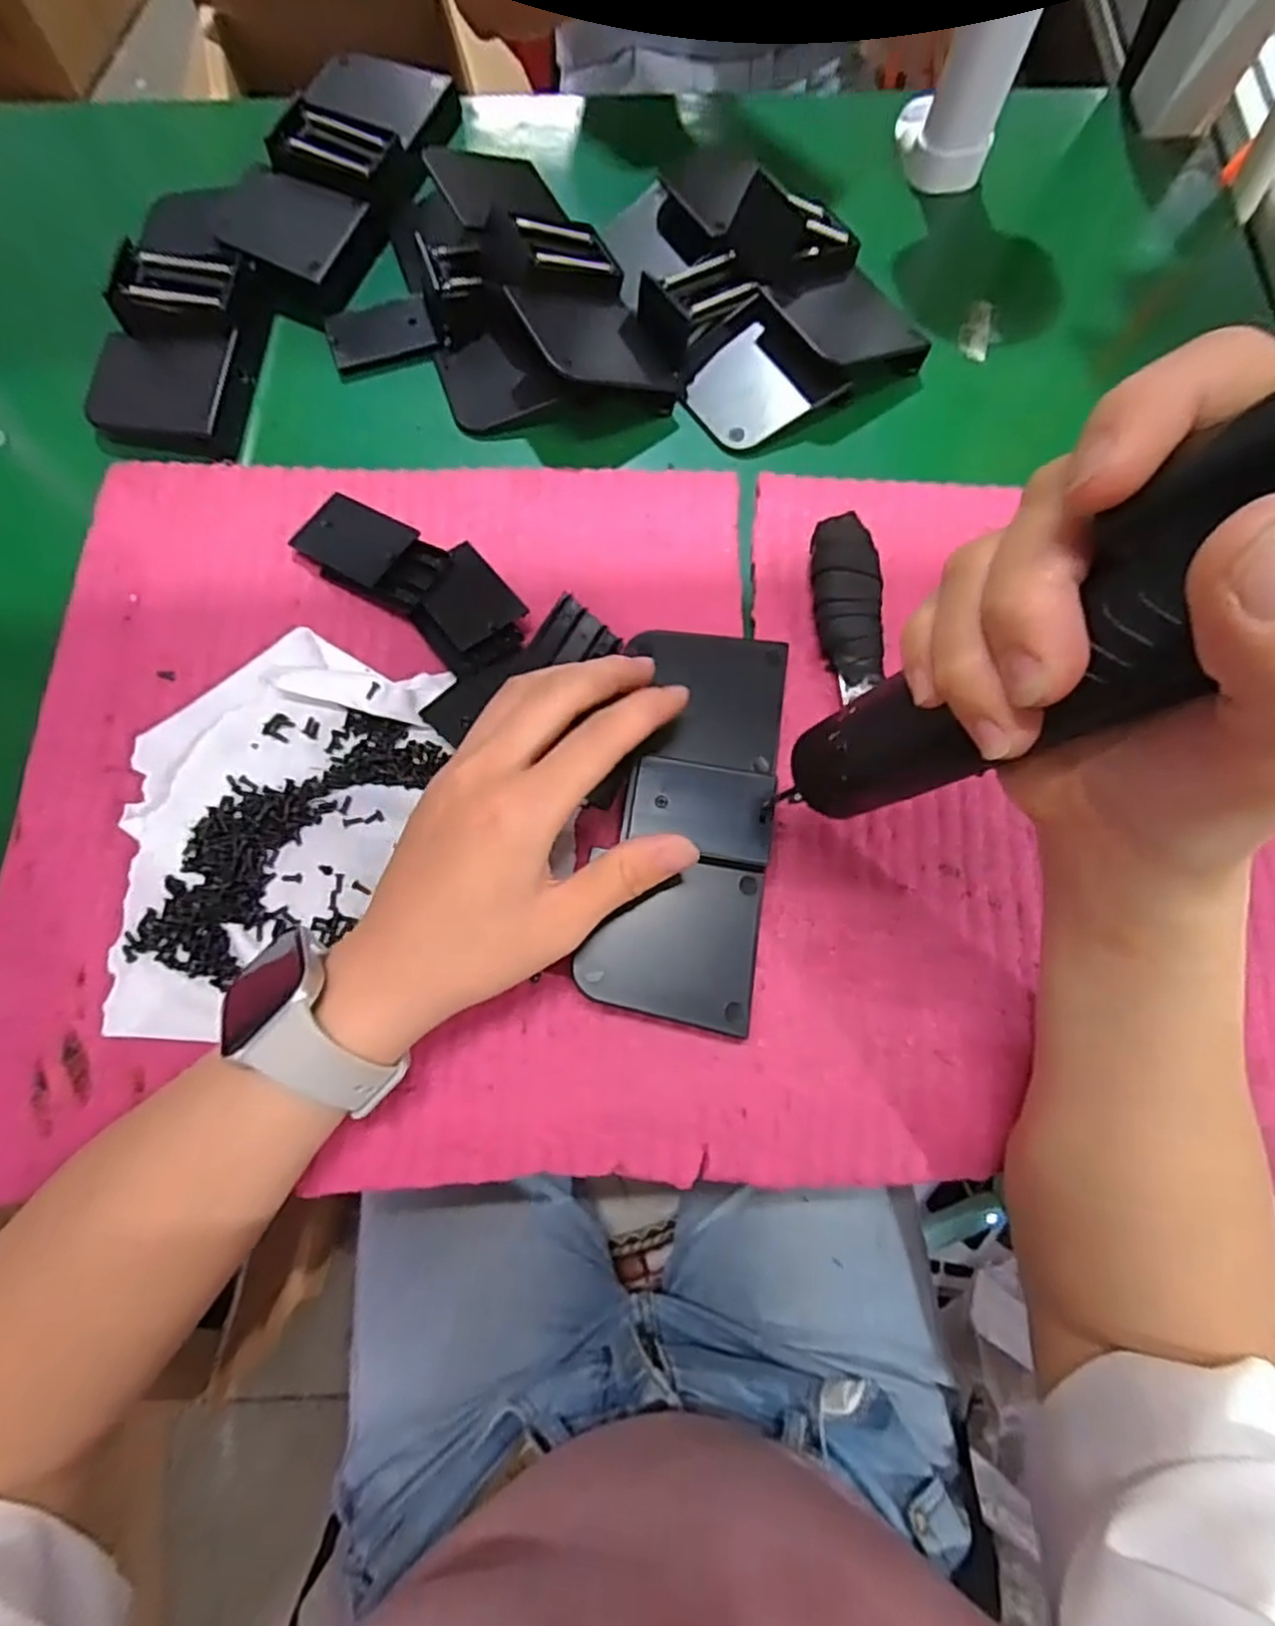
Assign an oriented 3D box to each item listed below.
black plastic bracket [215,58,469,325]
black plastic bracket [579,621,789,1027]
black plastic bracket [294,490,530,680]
[{"bbox_3d":[-0.164,-0.354,0.404,0.076,0.029,0.175,22,75,5],"label":"black plastic bracket"},{"bbox_3d":[0.022,0.004,0.290,0.065,0.012,0.152,9,84,1],"label":"black plastic bracket"},{"bbox_3d":[-0.103,-0.111,0.338,0.119,0.015,0.048,37,77,8],"label":"black plastic bracket"}]

